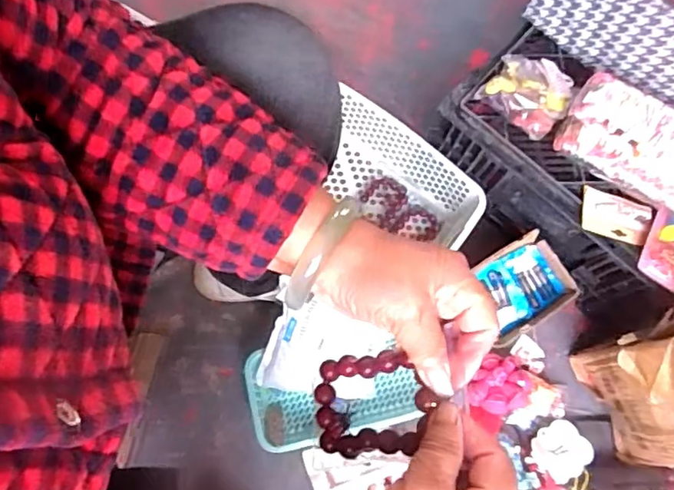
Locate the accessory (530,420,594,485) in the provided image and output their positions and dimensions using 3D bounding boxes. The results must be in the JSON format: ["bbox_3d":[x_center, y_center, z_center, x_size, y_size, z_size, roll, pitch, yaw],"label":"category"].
[{"bbox_3d":[0.295,0.271,0.753,0.066,0.026,0.074,43,75,9],"label":"accessory"}]

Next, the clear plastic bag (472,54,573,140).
[{"bbox_3d":[0.236,-0.189,0.694,0.096,0.033,0.109,39,74,7],"label":"clear plastic bag"}]

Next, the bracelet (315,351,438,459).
[{"bbox_3d":[0.022,0.098,0.351,0.081,0.009,0.059,-16,68,32],"label":"bracelet"}]

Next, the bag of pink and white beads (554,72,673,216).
[{"bbox_3d":[0.372,-0.097,0.655,0.237,0.069,0.094,33,73,5],"label":"bag of pink and white beads"}]

